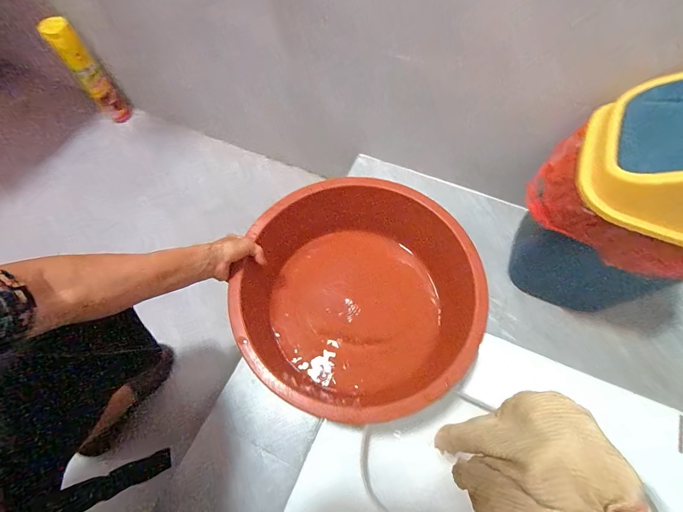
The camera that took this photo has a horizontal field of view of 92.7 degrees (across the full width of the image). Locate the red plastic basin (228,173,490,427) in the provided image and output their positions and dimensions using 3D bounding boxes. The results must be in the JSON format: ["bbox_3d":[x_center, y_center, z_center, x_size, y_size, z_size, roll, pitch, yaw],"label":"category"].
[{"bbox_3d":[0.020,0.071,0.552,0.403,0.122,0.375,-1,65,3],"label":"red plastic basin"}]

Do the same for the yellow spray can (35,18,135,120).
[{"bbox_3d":[-0.697,-0.498,0.914,0.071,0.293,0.065,0,64,1],"label":"yellow spray can"}]

